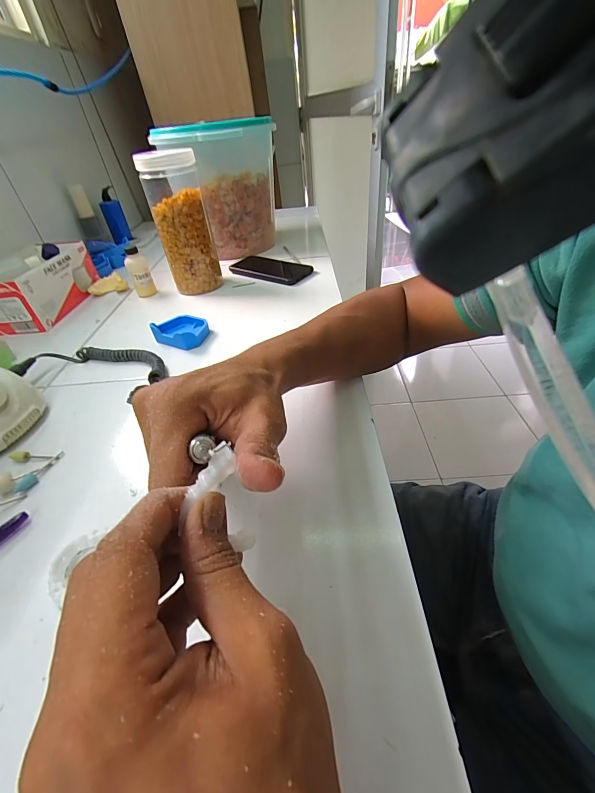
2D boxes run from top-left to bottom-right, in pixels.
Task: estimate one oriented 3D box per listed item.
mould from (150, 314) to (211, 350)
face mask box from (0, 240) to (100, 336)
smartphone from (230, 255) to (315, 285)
[{"bbox_3d":[-0.167,-0.097,0.490,0.082,0.028,0.059,16,46,23],"label":"mould"},{"bbox_3d":[-0.464,-0.204,0.601,0.113,0.086,0.206,-1,41,6],"label":"face mask box"},{"bbox_3d":[-0.055,-0.257,0.668,0.168,0.016,0.088,24,49,30],"label":"smartphone"}]

